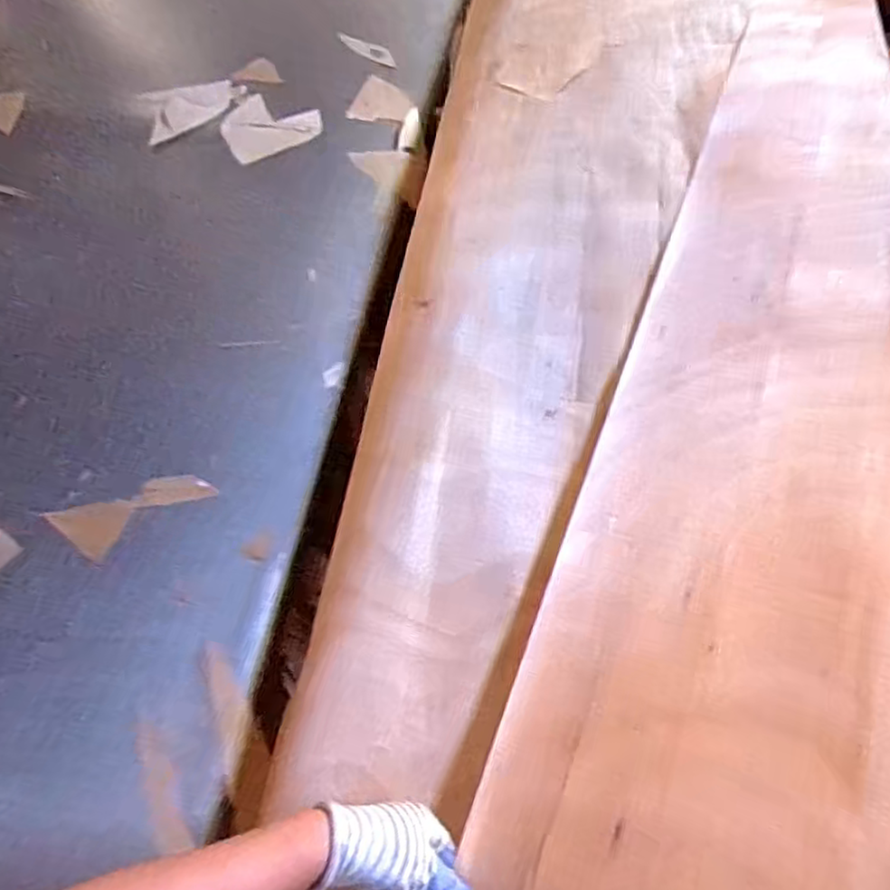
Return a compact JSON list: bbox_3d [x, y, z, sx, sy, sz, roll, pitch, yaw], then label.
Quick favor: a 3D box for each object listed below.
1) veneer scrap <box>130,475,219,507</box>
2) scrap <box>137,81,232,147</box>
[{"bbox_3d":[-0.339,0.056,0.809,0.099,0.033,0.012,-7,13,-34],"label":"veneer scrap"},{"bbox_3d":[-0.521,-0.682,1.281,0.106,0.012,0.261,37,53,-2],"label":"scrap"}]

